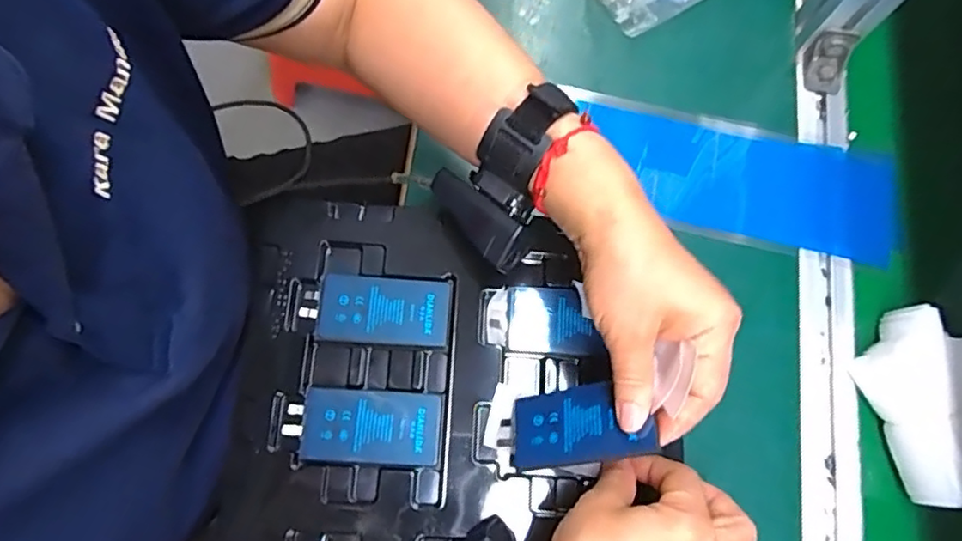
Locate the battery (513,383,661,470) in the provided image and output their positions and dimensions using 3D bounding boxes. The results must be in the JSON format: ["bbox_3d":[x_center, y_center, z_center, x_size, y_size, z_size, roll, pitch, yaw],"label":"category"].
[{"bbox_3d":[0.054,0.087,0.343,0.085,0.006,0.042,-17,59,29],"label":"battery"}]

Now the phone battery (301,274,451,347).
[{"bbox_3d":[-0.067,0.026,0.396,0.091,0.004,0.043,5,79,-2],"label":"phone battery"}]

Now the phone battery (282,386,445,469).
[{"bbox_3d":[-0.072,0.097,0.379,0.093,0.004,0.044,5,72,-3],"label":"phone battery"}]

